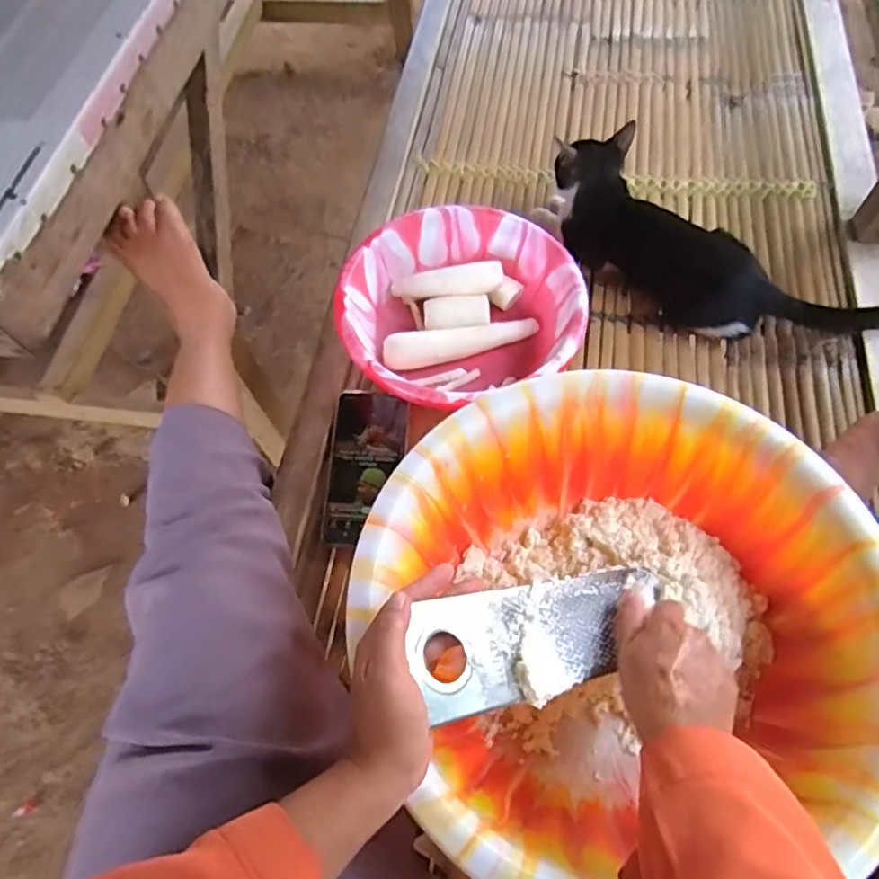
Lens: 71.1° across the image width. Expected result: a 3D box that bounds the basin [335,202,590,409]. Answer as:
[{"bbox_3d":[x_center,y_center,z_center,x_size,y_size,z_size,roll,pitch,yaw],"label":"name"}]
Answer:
[{"bbox_3d":[0.022,-0.135,0.676,0.247,0.096,0.229,-2,63,3],"label":"basin"}]

